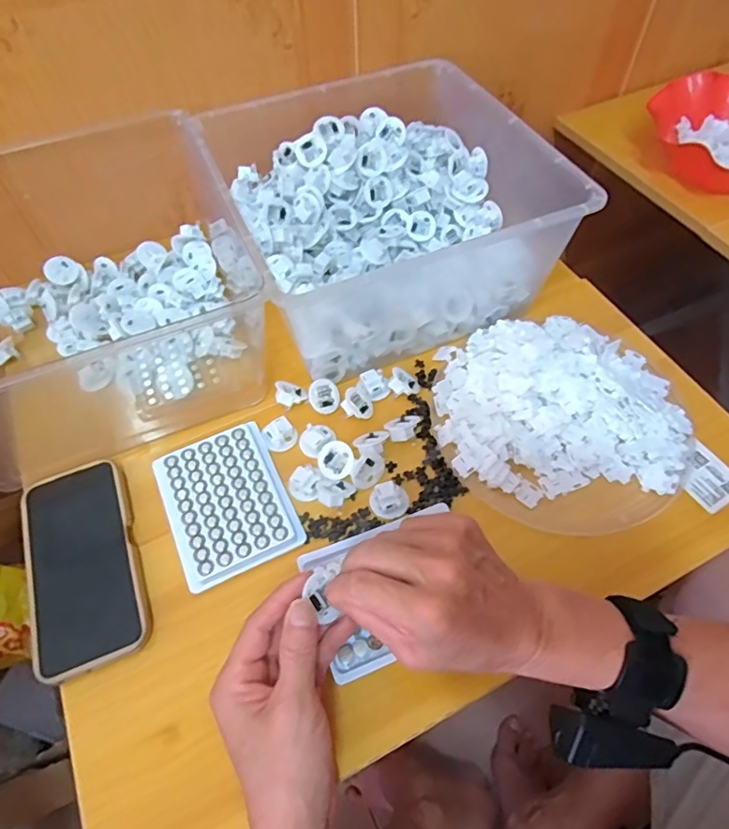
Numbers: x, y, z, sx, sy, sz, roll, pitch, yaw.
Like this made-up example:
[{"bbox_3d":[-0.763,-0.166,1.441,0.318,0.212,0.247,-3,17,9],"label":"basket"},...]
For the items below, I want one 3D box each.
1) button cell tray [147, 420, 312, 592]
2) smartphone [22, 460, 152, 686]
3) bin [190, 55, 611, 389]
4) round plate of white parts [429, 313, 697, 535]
[{"bbox_3d":[-0.118,0.073,0.456,0.098,0.012,0.126,-23,59,-13],"label":"button cell tray"},{"bbox_3d":[-0.226,0.118,0.429,0.082,0.014,0.166,-20,58,-11],"label":"smartphone"},{"bbox_3d":[0.013,-0.210,0.561,0.298,0.137,0.308,-24,59,-14],"label":"bin"},{"bbox_3d":[0.180,-0.003,0.485,0.224,0.046,0.210,-1,57,1],"label":"round plate of white parts"}]

